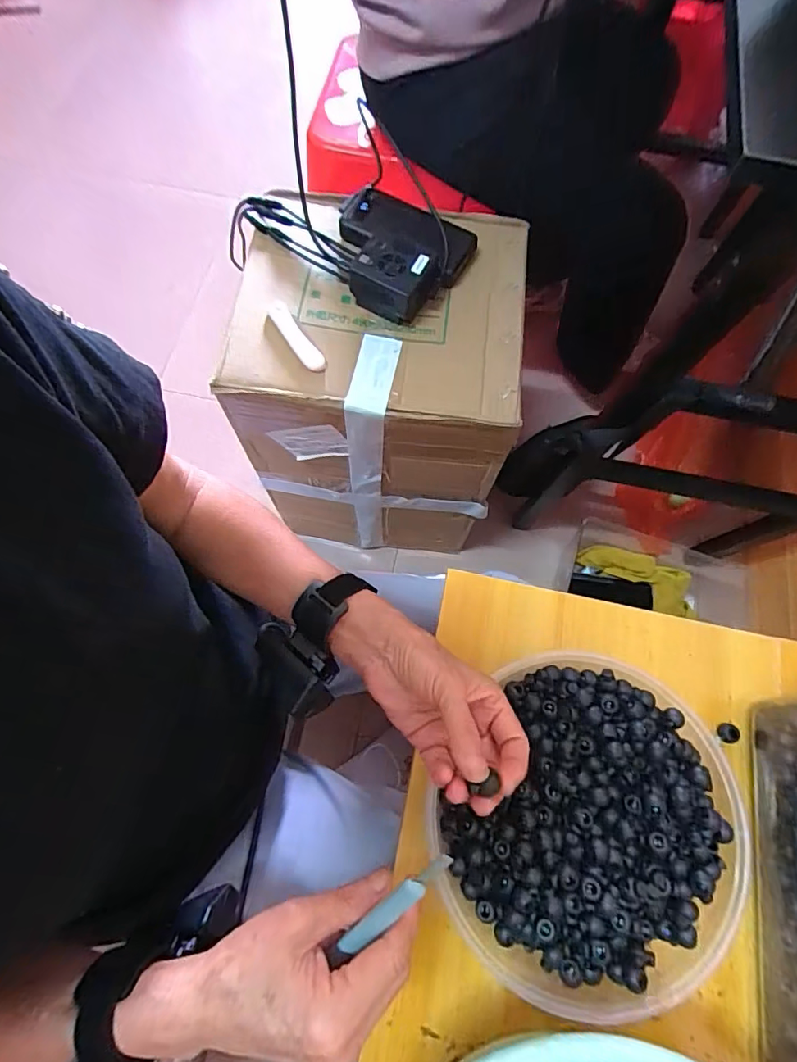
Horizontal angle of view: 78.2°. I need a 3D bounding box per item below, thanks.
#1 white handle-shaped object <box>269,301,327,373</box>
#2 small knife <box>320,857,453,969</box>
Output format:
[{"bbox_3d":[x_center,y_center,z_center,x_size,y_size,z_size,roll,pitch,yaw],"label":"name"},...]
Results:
[{"bbox_3d":[-0.111,-0.210,0.533,0.021,0.017,0.092,-34,75,-12],"label":"white handle-shaped object"},{"bbox_3d":[-0.003,0.196,0.254,0.012,0.007,0.086,44,101,13],"label":"small knife"}]

